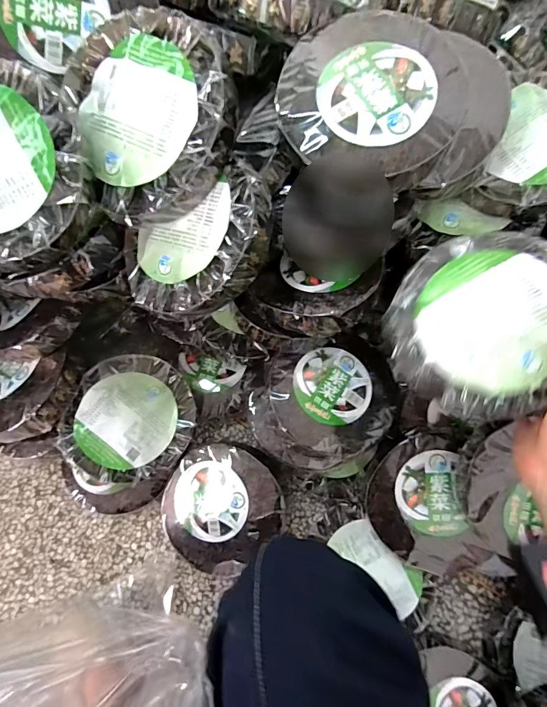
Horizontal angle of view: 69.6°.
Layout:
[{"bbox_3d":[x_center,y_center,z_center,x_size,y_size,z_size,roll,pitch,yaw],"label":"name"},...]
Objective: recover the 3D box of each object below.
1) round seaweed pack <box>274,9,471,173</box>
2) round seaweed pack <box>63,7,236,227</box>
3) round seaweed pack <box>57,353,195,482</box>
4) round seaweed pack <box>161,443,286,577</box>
[{"bbox_3d":[0.103,-0.278,0.423,0.199,0.045,0.182,14,74,6],"label":"round seaweed pack"},{"bbox_3d":[-0.128,-0.260,0.426,0.179,0.052,0.217,-20,88,18],"label":"round seaweed pack"},{"bbox_3d":[-0.224,0.101,0.628,0.185,0.041,0.195,0,73,1],"label":"round seaweed pack"},{"bbox_3d":[-0.085,0.238,0.612,0.188,0.013,0.176,-1,86,14],"label":"round seaweed pack"}]

